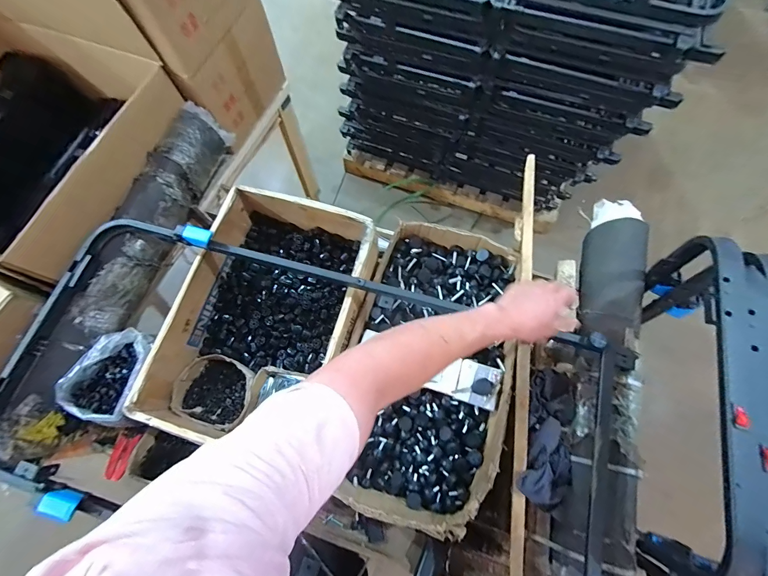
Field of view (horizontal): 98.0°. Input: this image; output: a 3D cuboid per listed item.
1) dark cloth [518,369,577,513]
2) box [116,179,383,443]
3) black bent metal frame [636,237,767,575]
[{"bbox_3d":[0.292,0.261,0.591,0.081,0.053,0.227,16,73,6],"label":"dark cloth"},{"bbox_3d":[-0.247,0.057,0.743,0.362,0.142,0.533,16,73,6],"label":"box"},{"bbox_3d":[0.467,0.180,0.506,0.105,0.232,0.514,17,73,6],"label":"black bent metal frame"}]

